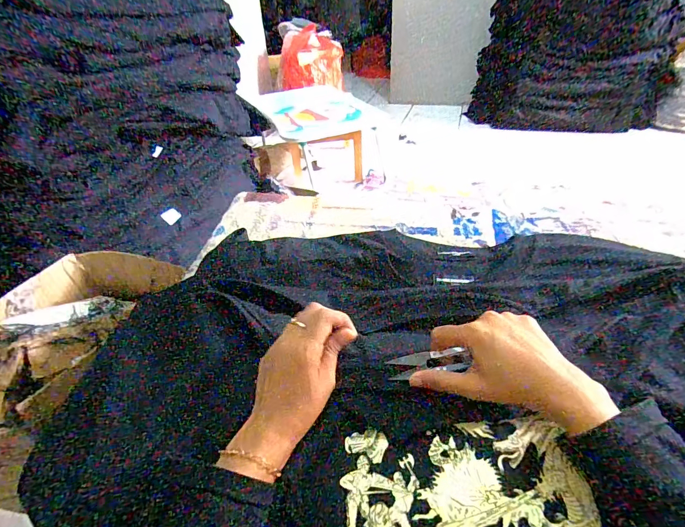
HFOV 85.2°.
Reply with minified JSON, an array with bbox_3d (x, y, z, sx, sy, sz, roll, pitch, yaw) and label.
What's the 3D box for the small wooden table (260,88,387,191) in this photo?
[{"bbox_3d":[-0.104,-0.554,1.576,0.416,0.274,0.600,-12,39,-11],"label":"small wooden table"}]

